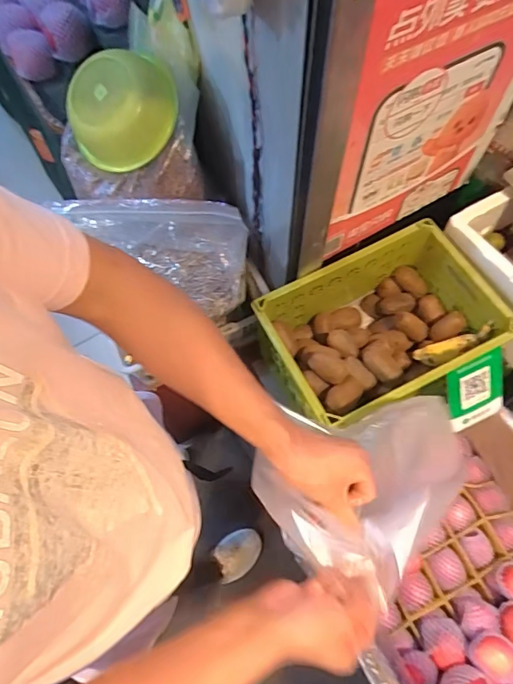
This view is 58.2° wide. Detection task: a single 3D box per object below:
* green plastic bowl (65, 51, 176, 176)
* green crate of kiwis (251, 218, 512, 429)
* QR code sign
[{"bbox_3d":[-0.239,-0.411,0.817,0.197,0.091,0.196,-14,95,0],"label":"green plastic bowl"},{"bbox_3d":[0.246,-0.011,0.944,0.425,0.220,0.295,-26,67,-11],"label":"green crate of kiwis"},{"bbox_3d":[0.414,0.093,0.870,0.121,0.160,0.011,-26,33,-6],"label":"QR code sign"}]

